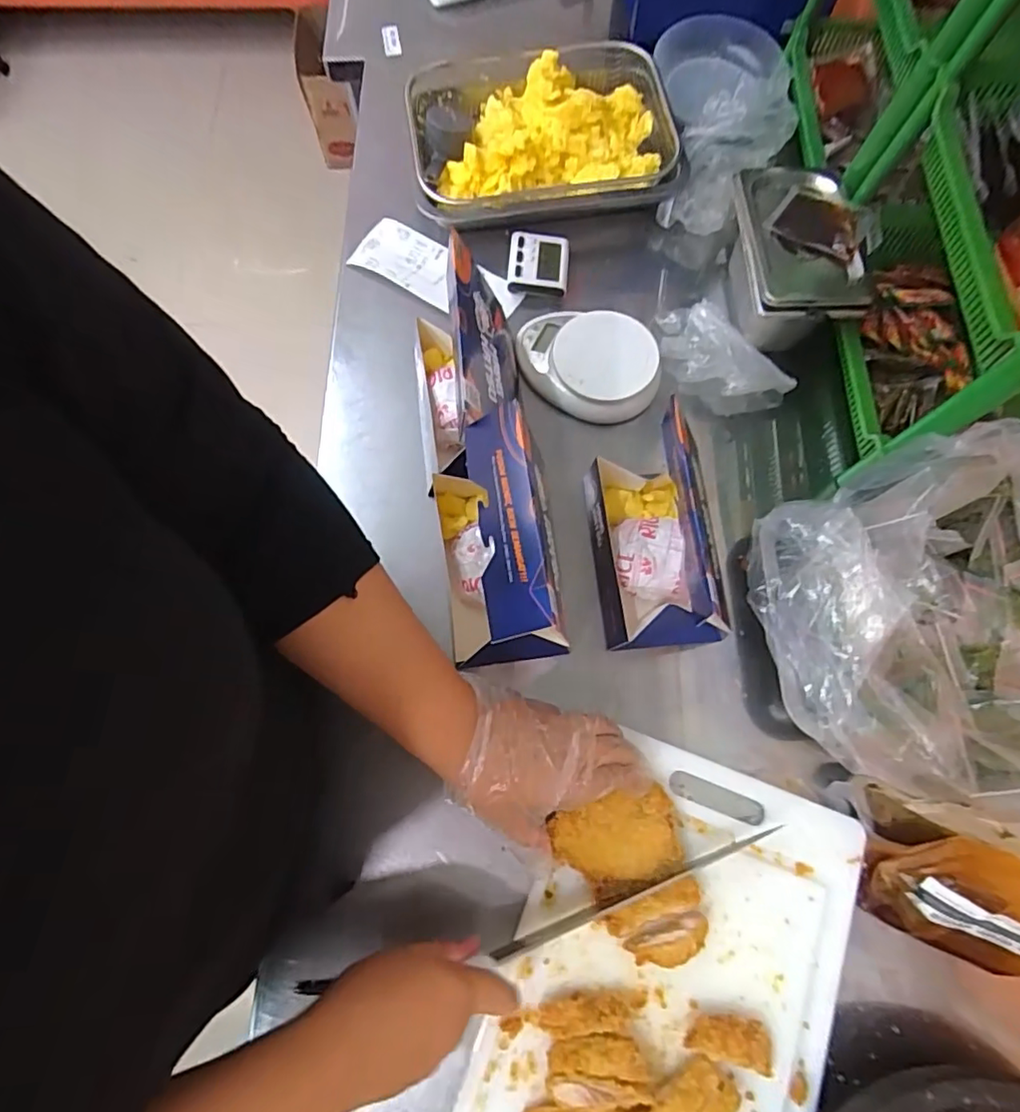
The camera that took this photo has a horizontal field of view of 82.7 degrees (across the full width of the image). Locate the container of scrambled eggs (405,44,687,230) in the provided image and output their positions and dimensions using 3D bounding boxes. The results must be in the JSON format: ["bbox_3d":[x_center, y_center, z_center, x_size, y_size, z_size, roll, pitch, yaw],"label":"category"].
[{"bbox_3d":[0.042,-0.489,0.676,0.312,0.054,0.215,-10,73,-4],"label":"container of scrambled eggs"}]

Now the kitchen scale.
[{"bbox_3d":[0.082,-0.209,0.614,0.154,0.038,0.121,12,73,4],"label":"kitchen scale"}]

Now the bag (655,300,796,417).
[{"bbox_3d":[0.225,-0.211,0.627,0.158,0.061,0.072,35,76,10],"label":"bag"}]

